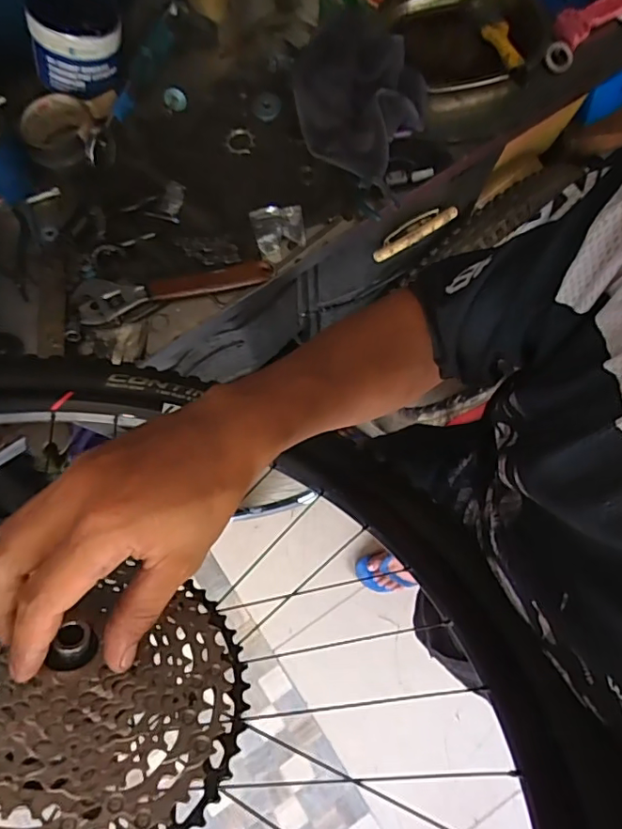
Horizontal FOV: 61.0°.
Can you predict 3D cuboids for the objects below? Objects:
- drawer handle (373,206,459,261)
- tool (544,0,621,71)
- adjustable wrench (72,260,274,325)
[{"bbox_3d":[0.149,-0.267,0.768,0.135,0.017,0.030,-32,80,-5],"label":"drawer handle"},{"bbox_3d":[0.397,-0.536,0.706,0.220,0.019,0.061,-31,96,-3],"label":"tool"},{"bbox_3d":[-0.164,-0.144,0.633,0.234,0.022,0.057,-6,79,-2],"label":"adjustable wrench"}]

